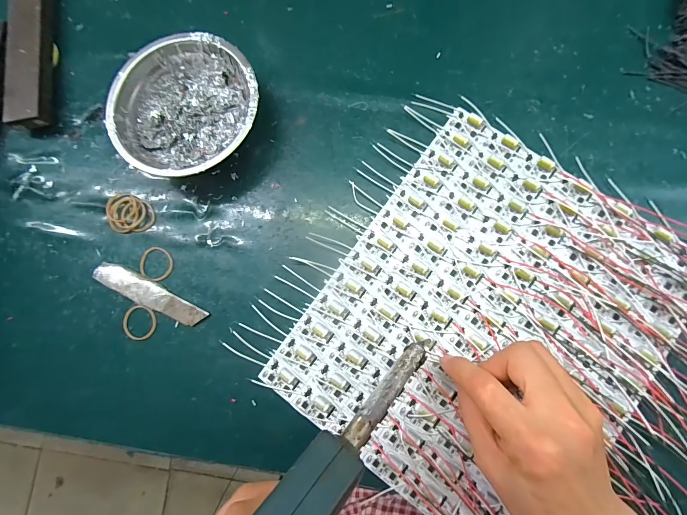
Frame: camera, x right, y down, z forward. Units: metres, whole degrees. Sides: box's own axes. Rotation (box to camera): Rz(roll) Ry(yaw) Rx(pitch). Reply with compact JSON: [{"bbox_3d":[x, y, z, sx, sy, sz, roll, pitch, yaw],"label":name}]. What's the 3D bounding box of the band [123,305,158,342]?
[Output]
[{"bbox_3d":[-0.177,0.057,0.294,0.030,0.005,0.030,-1,81,5],"label":"band"}]

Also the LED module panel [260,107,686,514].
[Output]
[{"bbox_3d":[0.113,0.050,0.268,0.236,0.010,0.283,36,86,9],"label":"LED module panel"}]

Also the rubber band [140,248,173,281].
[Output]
[{"bbox_3d":[-0.167,0.005,0.300,0.032,0.004,0.029,25,84,8],"label":"rubber band"}]

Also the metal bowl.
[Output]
[{"bbox_3d":[-0.133,-0.126,0.298,0.123,0.040,0.120,-1,81,5],"label":"metal bowl"}]

